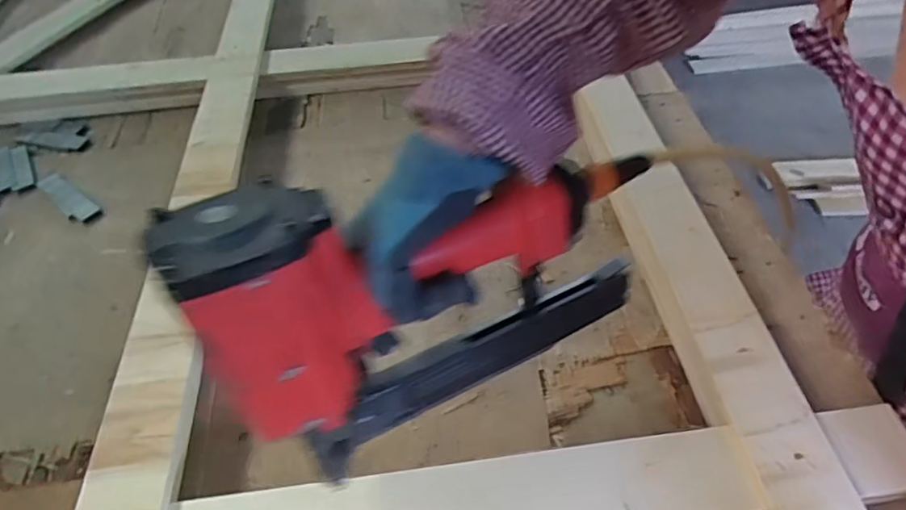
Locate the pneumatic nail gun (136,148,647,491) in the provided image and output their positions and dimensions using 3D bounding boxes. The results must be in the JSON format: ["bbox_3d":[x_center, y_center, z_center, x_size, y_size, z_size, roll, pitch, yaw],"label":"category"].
[{"bbox_3d":[-0.003,0.006,0.381,0.314,0.220,0.092,-27,55,-18],"label":"pneumatic nail gun"}]

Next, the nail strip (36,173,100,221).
[{"bbox_3d":[-0.542,-0.083,0.758,0.127,0.004,0.034,31,59,25],"label":"nail strip"}]

